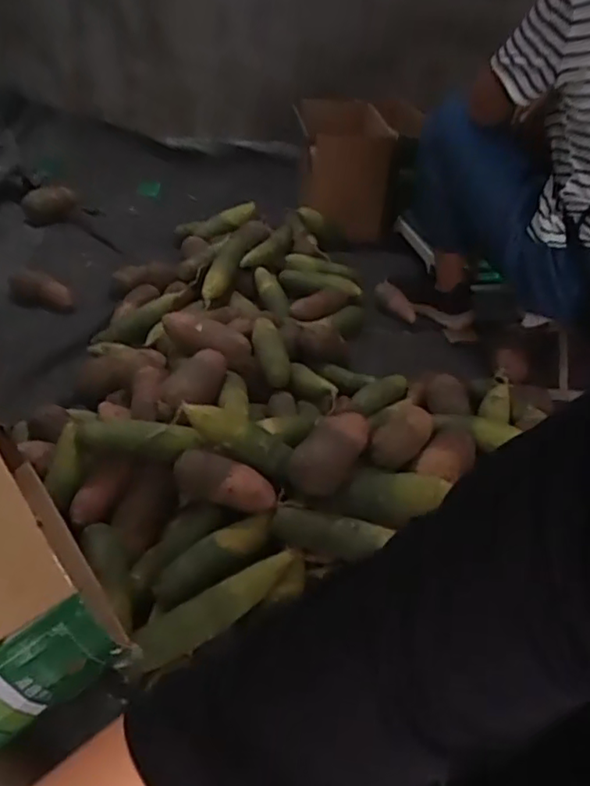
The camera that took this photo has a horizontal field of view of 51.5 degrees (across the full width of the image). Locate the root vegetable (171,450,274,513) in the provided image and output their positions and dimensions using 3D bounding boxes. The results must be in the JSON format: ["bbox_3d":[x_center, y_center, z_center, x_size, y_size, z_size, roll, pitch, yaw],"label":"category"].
[{"bbox_3d":[-0.094,0.122,0.827,0.141,0.052,0.052,10,41,7],"label":"root vegetable"}]

